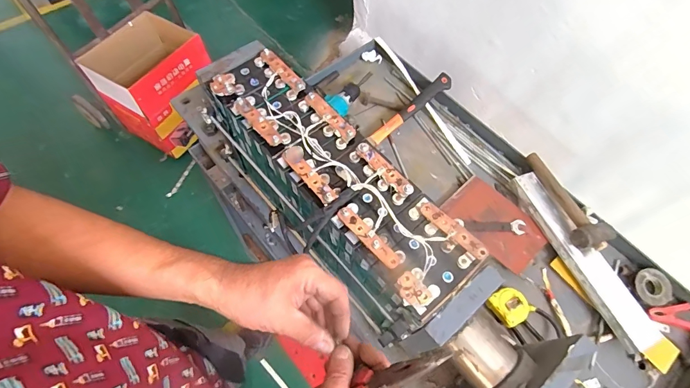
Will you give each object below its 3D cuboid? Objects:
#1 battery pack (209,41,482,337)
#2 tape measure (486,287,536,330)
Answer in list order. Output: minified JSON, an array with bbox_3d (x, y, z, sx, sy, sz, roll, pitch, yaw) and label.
[{"bbox_3d":[-0.031,-0.023,0.593,0.182,0.097,0.506,-39,71,-20],"label":"battery pack"},{"bbox_3d":[0.335,0.224,0.762,0.084,0.032,0.079,-35,70,-19],"label":"tape measure"}]

